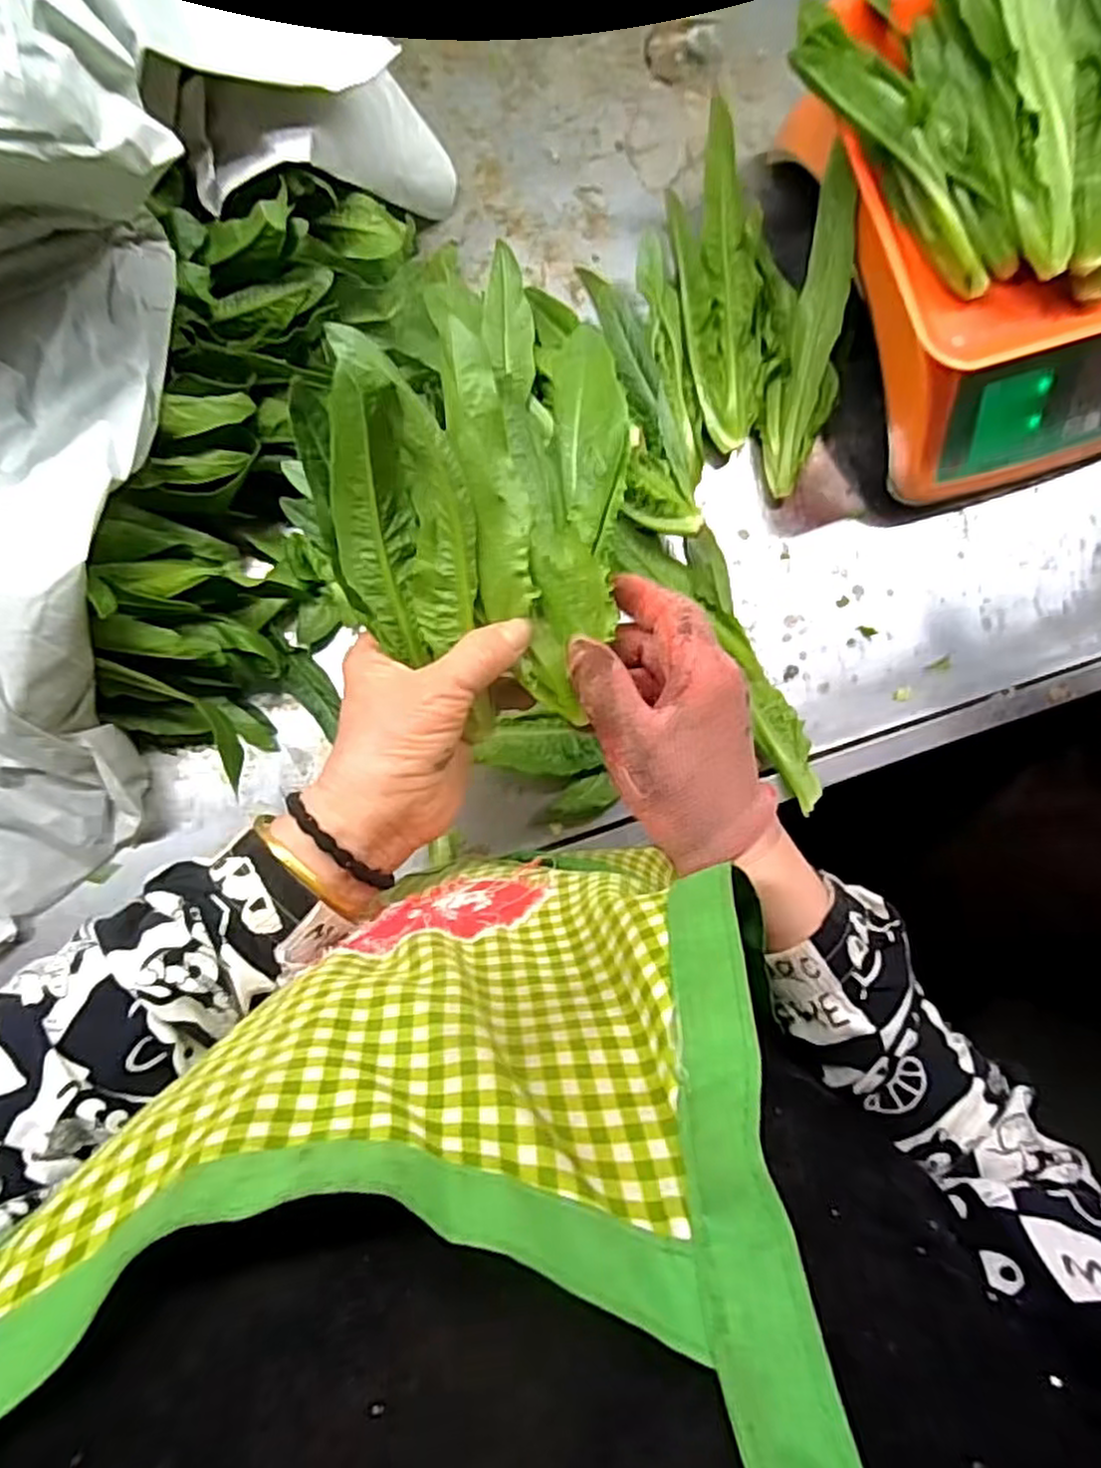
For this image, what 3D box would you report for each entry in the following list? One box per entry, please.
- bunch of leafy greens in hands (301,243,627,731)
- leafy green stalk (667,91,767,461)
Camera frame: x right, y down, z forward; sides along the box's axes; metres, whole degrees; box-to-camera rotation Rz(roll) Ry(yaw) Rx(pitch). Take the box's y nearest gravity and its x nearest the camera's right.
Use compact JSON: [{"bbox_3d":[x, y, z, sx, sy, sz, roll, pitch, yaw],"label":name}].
[{"bbox_3d":[-0.034,-0.111,0.316,0.134,0.084,0.171,2,84,-5],"label":"bunch of leafy greens in hands"},{"bbox_3d":[0.119,-0.297,0.501,0.058,0.051,0.195,-9,100,-6],"label":"leafy green stalk"}]

